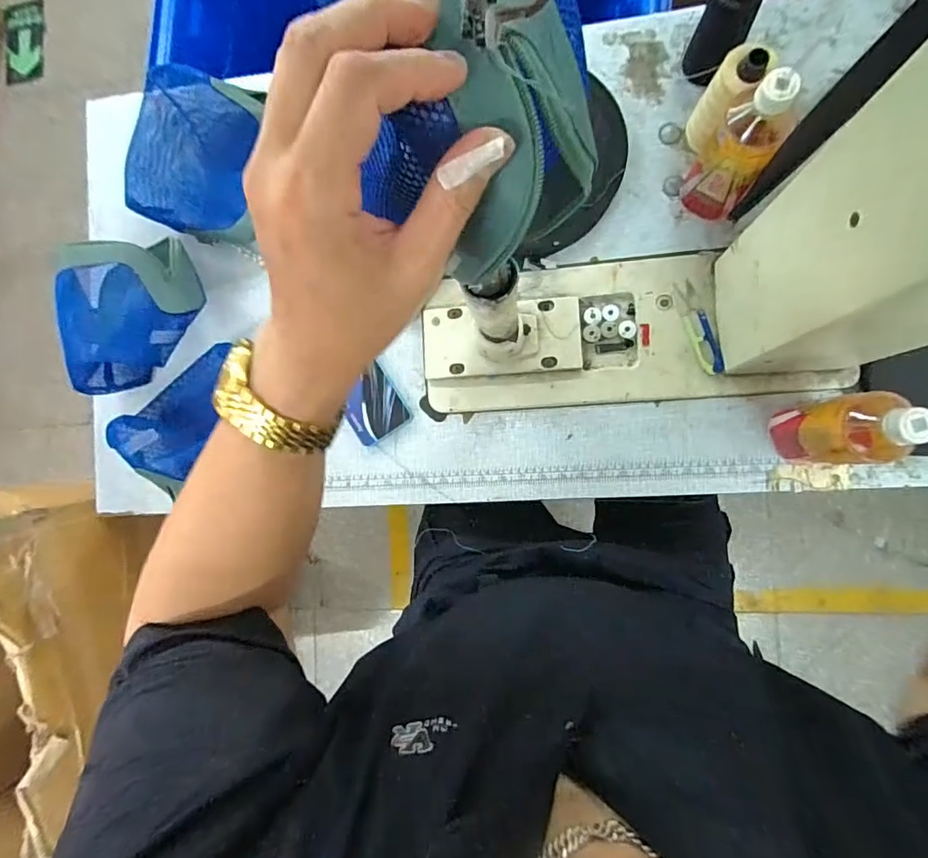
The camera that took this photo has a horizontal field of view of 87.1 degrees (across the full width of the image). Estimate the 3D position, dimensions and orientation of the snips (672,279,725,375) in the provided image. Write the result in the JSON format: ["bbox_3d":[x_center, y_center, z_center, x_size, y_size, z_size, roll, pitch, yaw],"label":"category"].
[{"bbox_3d":[0.283,-0.123,0.590,0.026,0.010,0.120,-16,83,7],"label":"snips"}]

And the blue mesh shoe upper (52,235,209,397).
[{"bbox_3d":[-0.424,-0.134,0.620,0.139,0.125,0.166,2,86,9],"label":"blue mesh shoe upper"}]

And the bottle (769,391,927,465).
[{"bbox_3d":[0.377,0.002,0.479,0.064,0.183,0.061,-7,84,8],"label":"bottle"}]

